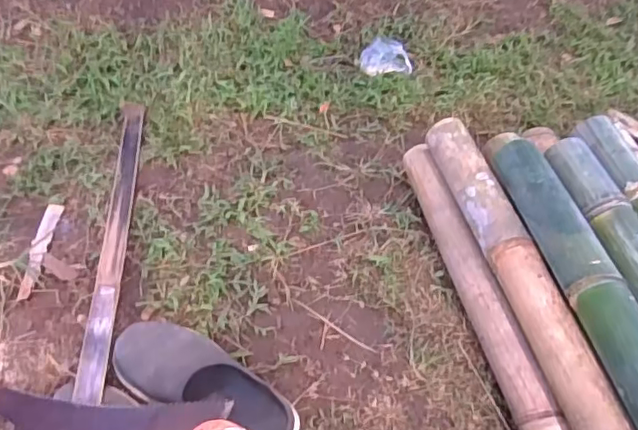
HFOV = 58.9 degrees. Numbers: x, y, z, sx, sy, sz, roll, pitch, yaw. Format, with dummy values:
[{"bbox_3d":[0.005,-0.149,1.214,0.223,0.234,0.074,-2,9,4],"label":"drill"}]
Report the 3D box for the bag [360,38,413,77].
[{"bbox_3d":[0.152,-0.365,1.308,0.106,0.031,0.107,-7,50,-7],"label":"bag"}]

